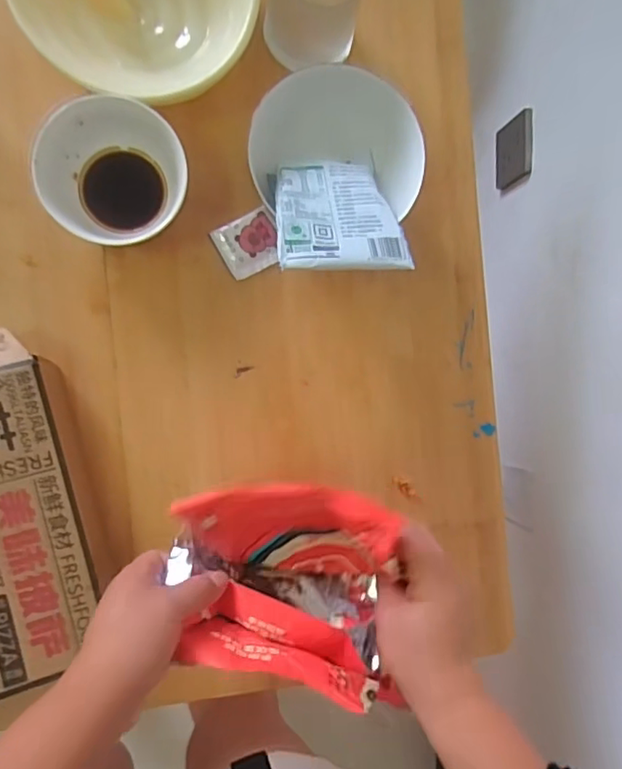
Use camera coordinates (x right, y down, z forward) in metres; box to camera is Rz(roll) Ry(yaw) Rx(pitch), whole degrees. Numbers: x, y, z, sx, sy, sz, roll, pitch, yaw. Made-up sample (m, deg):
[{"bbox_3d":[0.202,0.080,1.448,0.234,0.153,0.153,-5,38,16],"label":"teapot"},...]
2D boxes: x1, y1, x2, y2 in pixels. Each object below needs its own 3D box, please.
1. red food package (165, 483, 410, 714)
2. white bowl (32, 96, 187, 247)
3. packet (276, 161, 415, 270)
[{"bbox_3d":[-0.019,0.126,0.405,0.150,0.120,0.123,15,89,-7],"label":"red food package"},{"bbox_3d":[-0.157,-0.168,0.462,0.107,0.059,0.107,0,91,-7],"label":"white bowl"},{"bbox_3d":[0.020,-0.131,0.435,0.093,0.010,0.109,-3,59,-8],"label":"packet"}]

